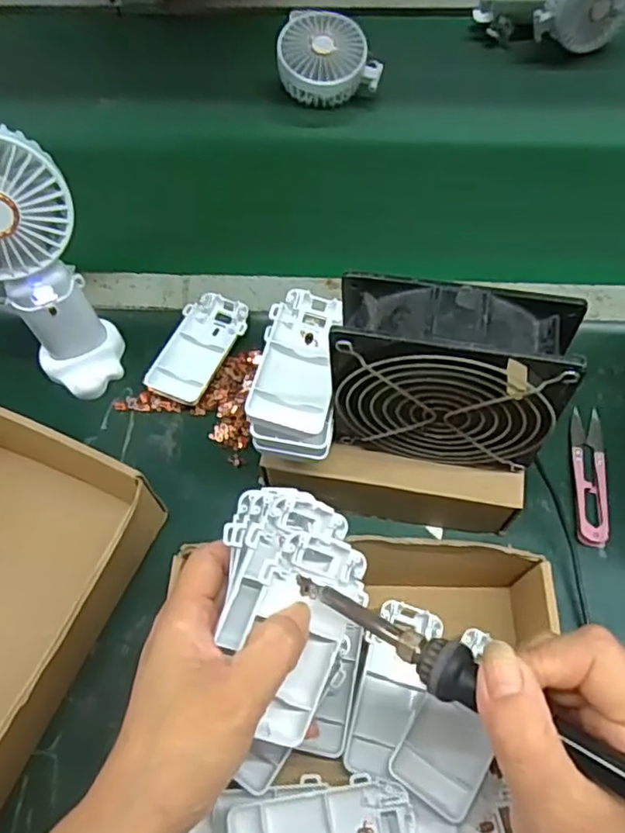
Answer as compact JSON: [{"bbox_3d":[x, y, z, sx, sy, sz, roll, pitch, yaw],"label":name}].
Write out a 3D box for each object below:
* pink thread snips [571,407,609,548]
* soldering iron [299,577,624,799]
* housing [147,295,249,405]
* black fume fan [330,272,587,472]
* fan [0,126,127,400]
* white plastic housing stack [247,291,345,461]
[{"bbox_3d":[0.194,0.040,0.427,0.023,0.012,0.103,8,63,5],"label":"pink thread snips"},{"bbox_3d":[0.077,0.113,0.232,0.213,0.022,0.019,23,64,32],"label":"soldering iron"},{"bbox_3d":[-0.087,-0.052,0.477,0.048,0.017,0.095,23,65,12],"label":"housing"},{"bbox_3d":[0.071,-0.018,0.339,0.116,0.114,0.046,11,63,7],"label":"black fume fan"},{"bbox_3d":[-0.179,-0.091,0.404,0.079,0.184,0.065,-38,68,-17],"label":"fan"},{"bbox_3d":[-0.009,-0.029,0.371,0.045,0.027,0.105,5,63,3],"label":"white plastic housing stack"}]

